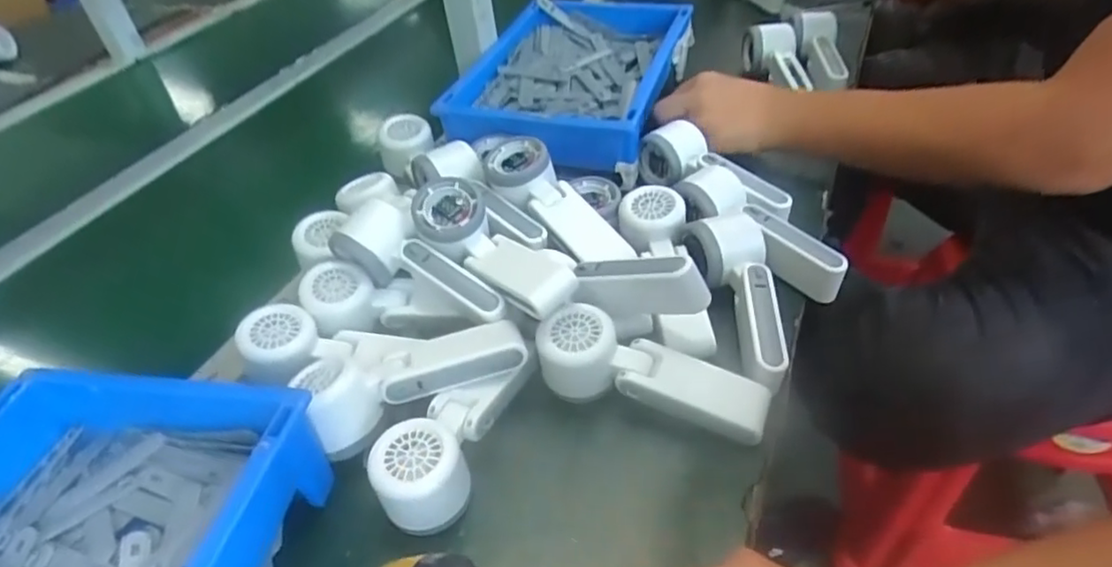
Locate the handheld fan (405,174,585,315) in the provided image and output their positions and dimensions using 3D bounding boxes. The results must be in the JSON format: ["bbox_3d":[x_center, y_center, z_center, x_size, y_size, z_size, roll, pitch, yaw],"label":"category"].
[{"bbox_3d":[-0.051,-0.028,0.499,0.162,0.049,0.055,29,53,33],"label":"handheld fan"}]

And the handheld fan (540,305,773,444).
[{"bbox_3d":[0.069,0.067,0.456,0.155,0.045,0.056,14,46,22],"label":"handheld fan"}]

